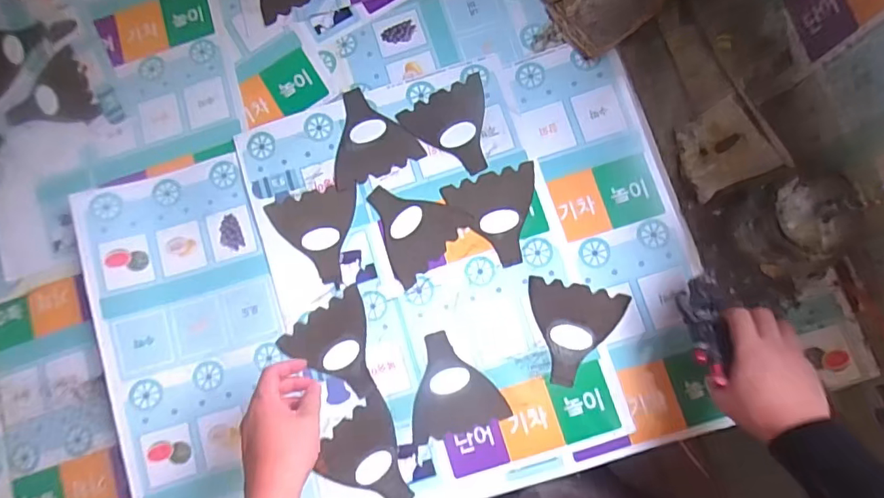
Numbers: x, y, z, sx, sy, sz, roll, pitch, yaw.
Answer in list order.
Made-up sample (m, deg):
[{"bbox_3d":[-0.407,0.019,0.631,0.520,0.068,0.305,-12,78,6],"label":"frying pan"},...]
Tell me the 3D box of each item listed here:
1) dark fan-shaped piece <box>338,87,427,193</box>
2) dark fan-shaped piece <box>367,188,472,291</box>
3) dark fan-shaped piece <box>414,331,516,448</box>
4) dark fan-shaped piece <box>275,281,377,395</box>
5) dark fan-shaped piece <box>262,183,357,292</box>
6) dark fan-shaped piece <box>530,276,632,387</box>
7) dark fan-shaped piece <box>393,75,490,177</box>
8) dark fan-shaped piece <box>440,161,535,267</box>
[{"bbox_3d":[-0.099,-0.153,0.662,0.116,0.004,0.118,-22,75,1],"label":"dark fan-shaped piece"},{"bbox_3d":[-0.043,-0.034,0.643,0.118,0.004,0.117,43,85,14],"label":"dark fan-shaped piece"},{"bbox_3d":[0.007,0.163,0.611,0.114,0.004,0.118,-20,75,2],"label":"dark fan-shaped piece"},{"bbox_3d":[-0.127,0.129,0.632,0.117,0.004,0.120,-36,79,-1],"label":"dark fan-shaped piece"},{"bbox_3d":[-0.160,-0.015,0.651,0.113,0.004,0.121,-12,75,4],"label":"dark fan-shaped piece"},{"bbox_3d":[0.158,0.102,0.605,0.114,0.012,0.118,10,82,4],"label":"dark fan-shaped piece"},{"bbox_3d":[0.020,-0.155,0.658,0.113,0.004,0.119,-27,75,0],"label":"dark fan-shaped piece"},{"bbox_3d":[0.071,-0.038,0.636,0.114,0.005,0.119,-15,75,3],"label":"dark fan-shaped piece"}]

